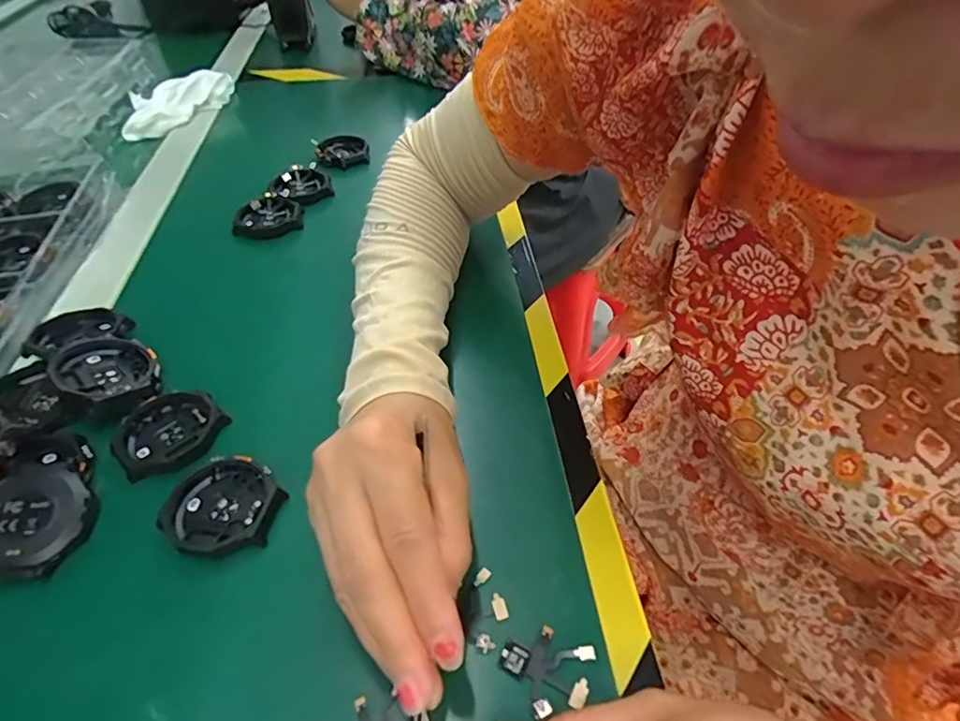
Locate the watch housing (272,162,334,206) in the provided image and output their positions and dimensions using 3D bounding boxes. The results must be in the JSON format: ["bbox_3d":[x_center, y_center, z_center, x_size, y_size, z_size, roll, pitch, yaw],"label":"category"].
[{"bbox_3d":[-0.153,-0.150,0.457,0.048,0.018,0.046,-33,62,-29],"label":"watch housing"}]

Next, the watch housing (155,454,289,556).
[{"bbox_3d":[-0.124,0.071,0.255,0.054,0.008,0.048,28,54,26],"label":"watch housing"}]

